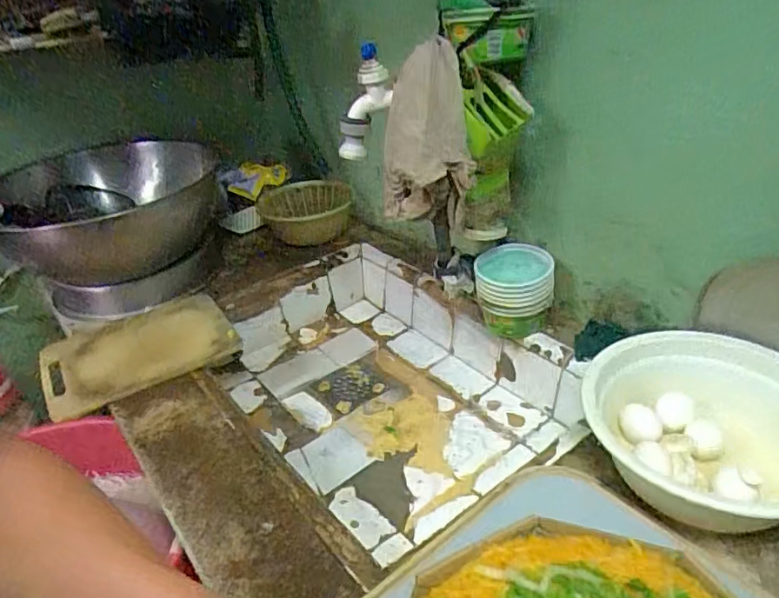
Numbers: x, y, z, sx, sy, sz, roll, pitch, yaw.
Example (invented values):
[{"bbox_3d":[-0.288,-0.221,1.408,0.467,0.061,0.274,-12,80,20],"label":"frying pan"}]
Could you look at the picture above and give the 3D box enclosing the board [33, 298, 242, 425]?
[{"bbox_3d":[-0.397,0.080,0.888,0.271,0.024,0.199,-24,36,-27],"label":"board"}]

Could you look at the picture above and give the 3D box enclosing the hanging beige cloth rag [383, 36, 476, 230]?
[{"bbox_3d":[0.044,-0.203,0.717,0.113,0.209,0.089,-4,32,2],"label":"hanging beige cloth rag"}]

